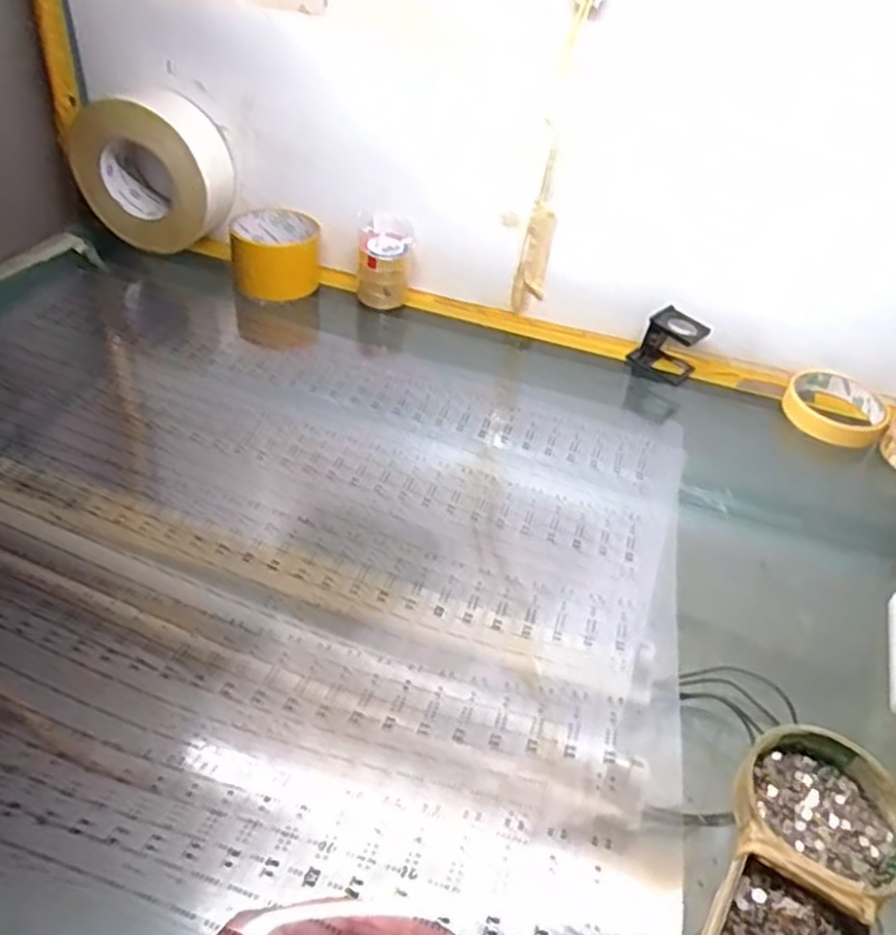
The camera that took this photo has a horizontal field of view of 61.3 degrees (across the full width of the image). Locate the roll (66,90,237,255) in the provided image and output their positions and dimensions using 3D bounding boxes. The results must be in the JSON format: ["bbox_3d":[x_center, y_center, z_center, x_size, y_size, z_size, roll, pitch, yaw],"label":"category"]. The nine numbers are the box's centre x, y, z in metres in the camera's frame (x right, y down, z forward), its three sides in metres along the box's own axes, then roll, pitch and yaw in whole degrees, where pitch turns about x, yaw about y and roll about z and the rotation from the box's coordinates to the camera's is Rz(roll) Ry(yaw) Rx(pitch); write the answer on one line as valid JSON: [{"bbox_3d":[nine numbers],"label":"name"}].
[{"bbox_3d":[-0.279,-0.269,0.706,0.147,0.131,0.054,5,41,-4],"label":"roll"}]

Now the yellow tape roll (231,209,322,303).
[{"bbox_3d":[-0.165,-0.203,0.725,0.081,0.057,0.093,-4,42,-14],"label":"yellow tape roll"}]

